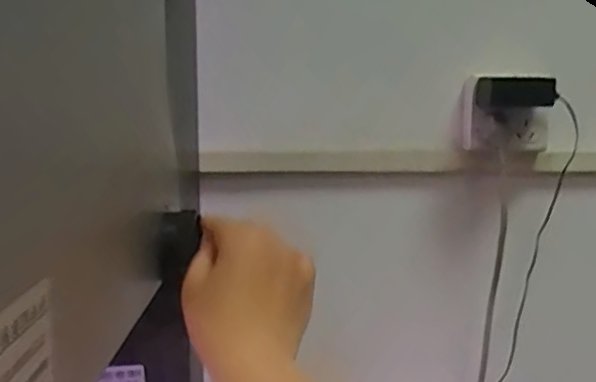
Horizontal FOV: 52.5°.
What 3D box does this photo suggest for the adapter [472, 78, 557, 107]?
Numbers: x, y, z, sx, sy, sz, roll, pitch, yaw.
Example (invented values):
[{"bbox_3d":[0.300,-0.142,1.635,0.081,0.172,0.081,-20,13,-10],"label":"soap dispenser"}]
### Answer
[{"bbox_3d":[0.227,-0.103,0.635,0.073,0.029,0.045,0,7,8],"label":"adapter"}]

